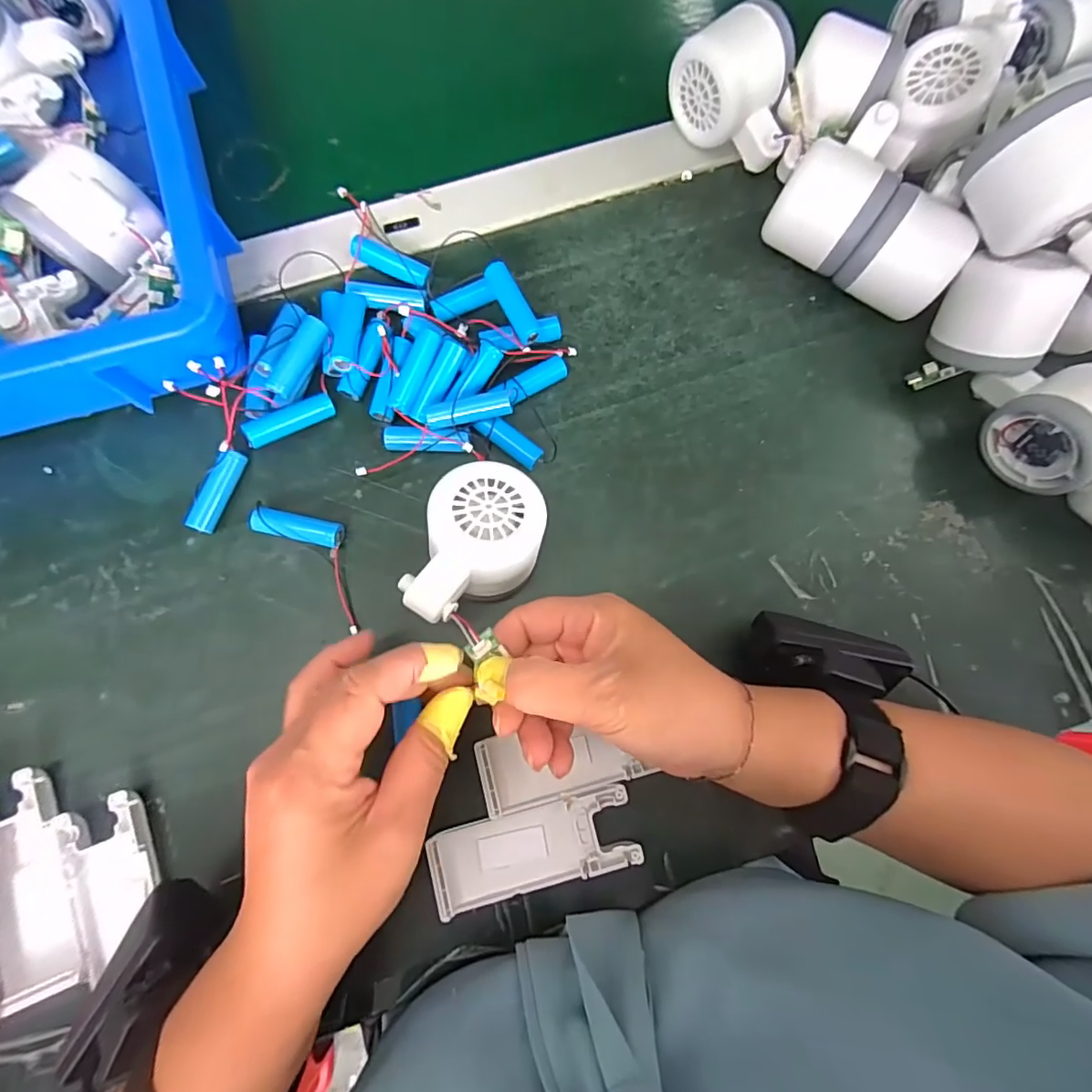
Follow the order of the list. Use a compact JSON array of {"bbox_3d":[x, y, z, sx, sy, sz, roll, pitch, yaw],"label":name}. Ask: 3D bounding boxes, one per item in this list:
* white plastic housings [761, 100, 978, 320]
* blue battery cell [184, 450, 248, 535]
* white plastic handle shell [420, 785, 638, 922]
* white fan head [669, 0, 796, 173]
[{"bbox_3d":[0.198,-0.194,0.327,0.111,0.062,0.073,36,81,3],"label":"white plastic housings"},{"bbox_3d":[-0.189,-0.032,0.306,0.011,0.018,0.049,19,81,1],"label":"blue battery cell"},{"bbox_3d":[-0.006,0.158,0.279,0.104,0.010,0.039,-14,82,-5],"label":"white plastic handle shell"},{"bbox_3d":[0.124,-0.284,0.339,0.050,0.061,0.079,-40,85,-8],"label":"white fan head"}]

